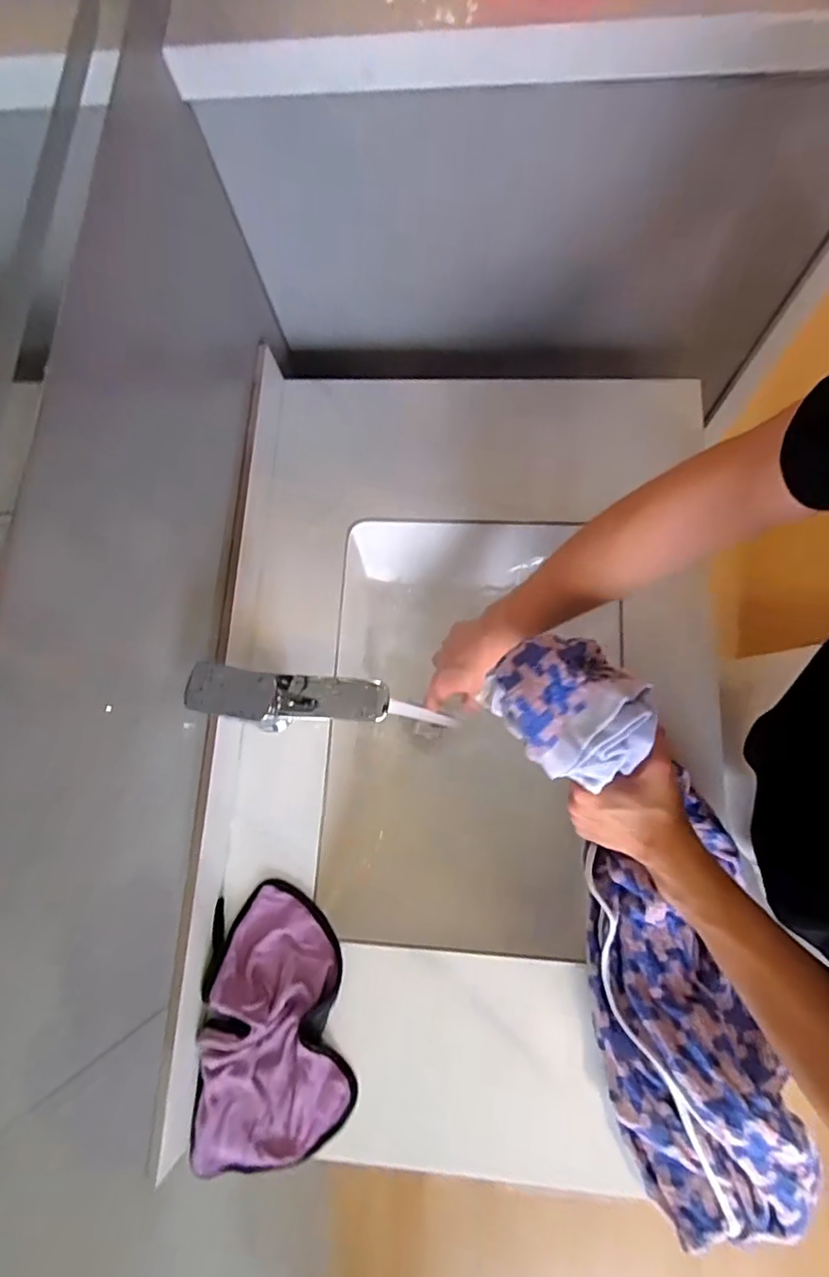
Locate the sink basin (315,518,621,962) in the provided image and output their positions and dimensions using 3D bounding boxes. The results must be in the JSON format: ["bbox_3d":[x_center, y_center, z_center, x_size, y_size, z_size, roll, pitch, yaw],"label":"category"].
[{"bbox_3d":[0.056,0.099,0.680,0.314,0.098,0.482,6,78,6],"label":"sink basin"}]

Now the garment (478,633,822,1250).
[{"bbox_3d":[0.201,0.217,0.478,0.161,0.120,0.466,-19,97,-4],"label":"garment"}]

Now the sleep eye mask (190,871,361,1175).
[{"bbox_3d":[-0.130,0.360,0.548,0.135,0.020,0.233,0,78,5],"label":"sleep eye mask"}]

